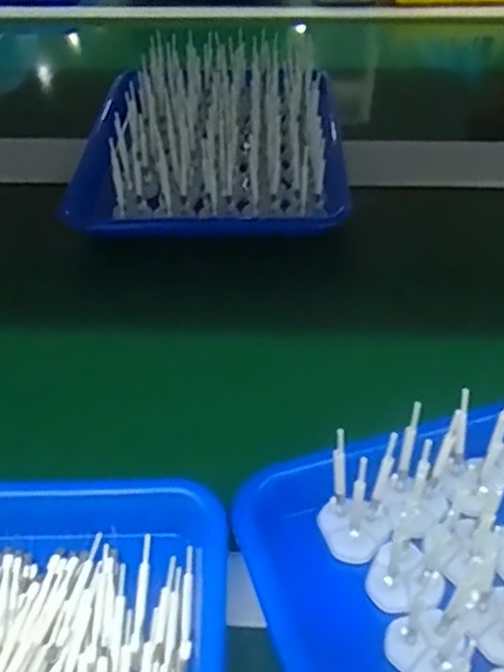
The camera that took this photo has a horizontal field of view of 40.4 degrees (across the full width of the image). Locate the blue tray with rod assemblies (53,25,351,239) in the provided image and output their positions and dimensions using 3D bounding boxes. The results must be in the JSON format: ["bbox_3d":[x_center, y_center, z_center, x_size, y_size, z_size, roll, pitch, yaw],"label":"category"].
[{"bbox_3d":[-0.047,-0.197,0.682,0.246,0.080,0.296,-4,42,-2],"label":"blue tray with rod assemblies"}]

